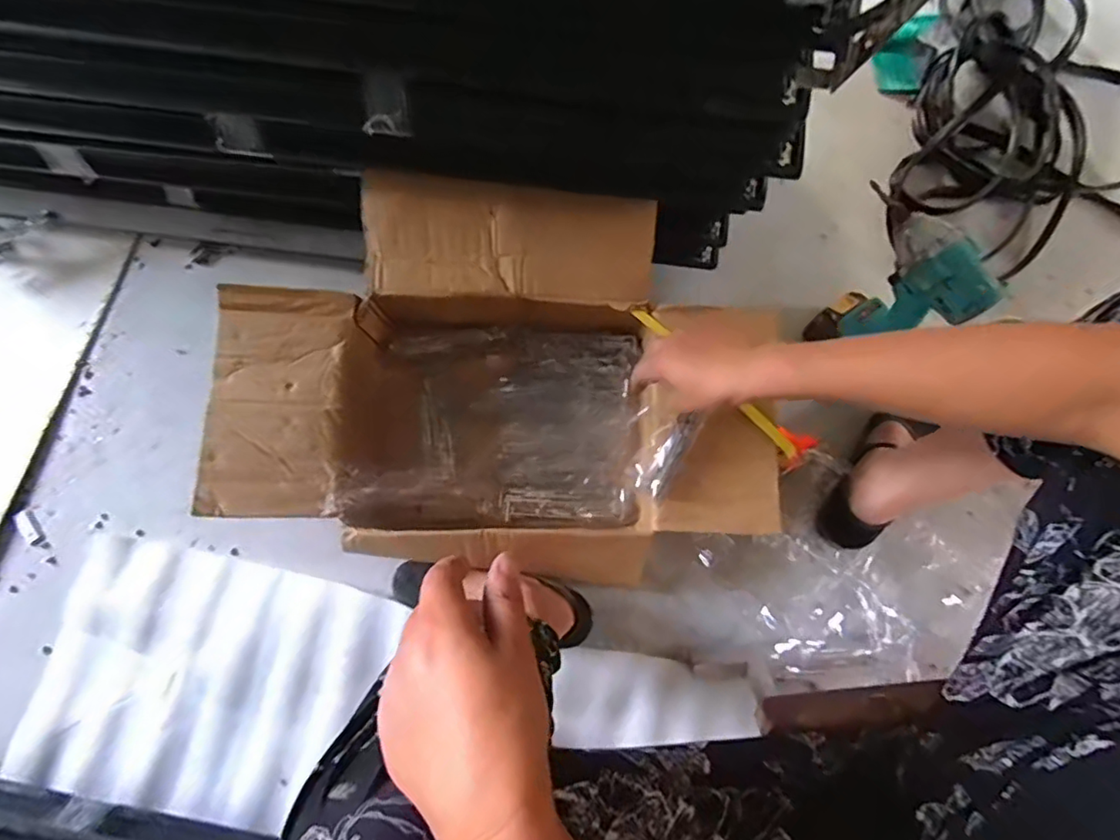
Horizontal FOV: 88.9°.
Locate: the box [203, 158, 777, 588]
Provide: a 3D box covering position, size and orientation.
[{"bbox_3d":[-0.071,-0.034,0.708,0.611,0.207,0.409,3,76,0],"label":"box"}]

